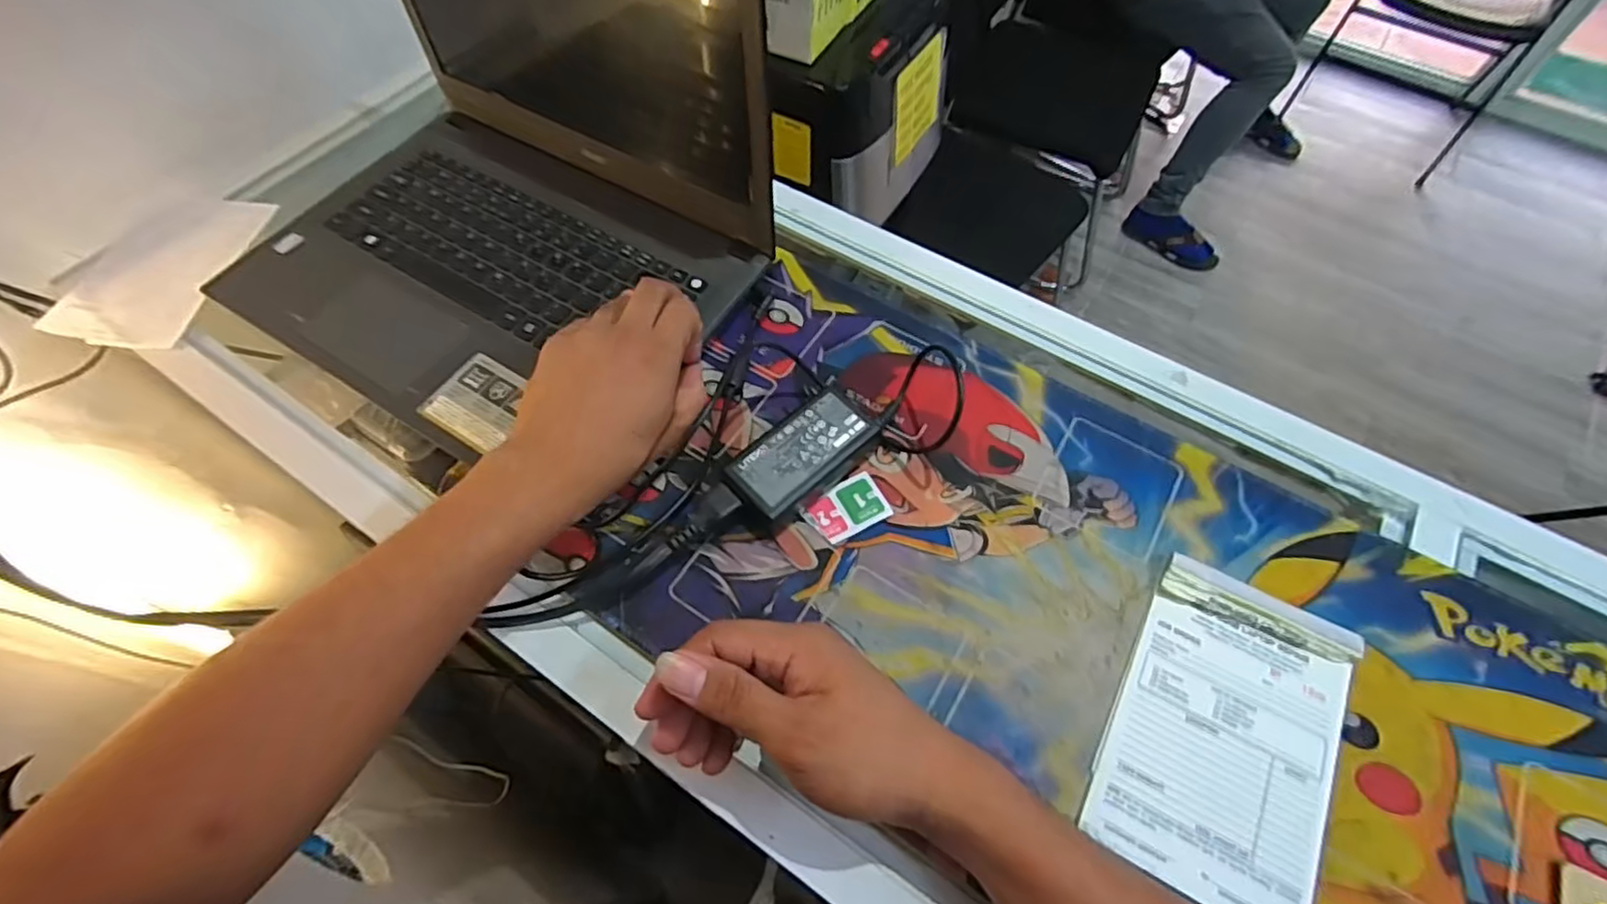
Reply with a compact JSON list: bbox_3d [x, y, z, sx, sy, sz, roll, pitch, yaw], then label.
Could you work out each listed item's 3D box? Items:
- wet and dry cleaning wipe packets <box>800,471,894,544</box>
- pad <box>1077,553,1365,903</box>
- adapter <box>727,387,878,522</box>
[{"bbox_3d":[0.026,0.035,0.416,0.048,0.004,0.034,-24,64,-14],"label":"wet and dry cleaning wipe packets"},{"bbox_3d":[0.220,0.144,0.351,0.105,0.013,0.164,28,64,14],"label":"pad"},{"bbox_3d":[0.000,0.004,0.421,0.091,0.027,0.047,-38,68,-20],"label":"adapter"}]

